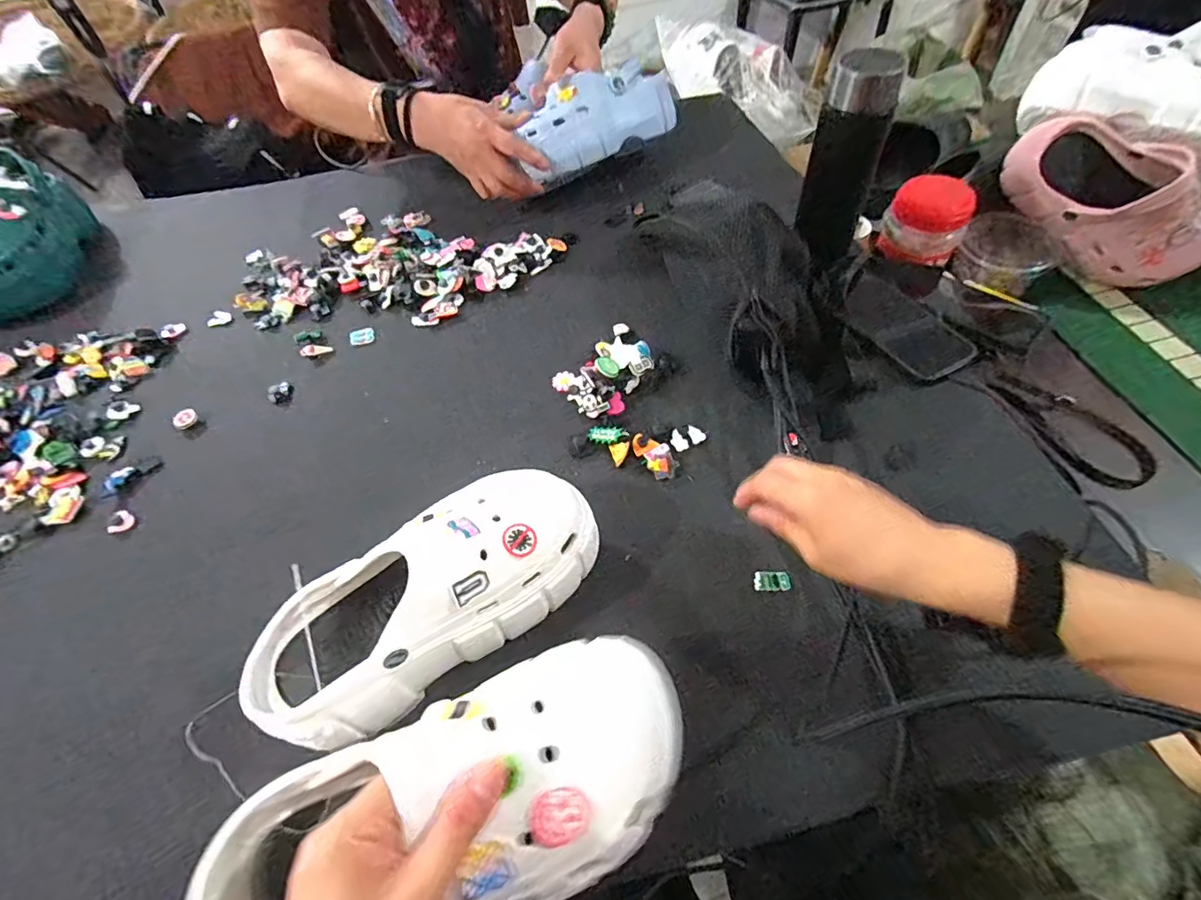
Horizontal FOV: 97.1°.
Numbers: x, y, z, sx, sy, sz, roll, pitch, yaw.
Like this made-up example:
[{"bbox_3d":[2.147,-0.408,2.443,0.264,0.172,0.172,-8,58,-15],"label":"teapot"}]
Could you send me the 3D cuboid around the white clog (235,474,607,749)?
[{"bbox_3d":[-0.113,0.094,0.372,0.232,0.100,0.098,-33,59,-17],"label":"white clog"}]

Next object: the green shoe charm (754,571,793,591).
[{"bbox_3d":[0.132,0.100,0.406,0.030,0.007,0.015,-5,55,0],"label":"green shoe charm"}]

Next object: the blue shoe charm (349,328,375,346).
[{"bbox_3d":[-0.276,-0.132,0.615,0.028,0.004,0.025,-20,56,-11],"label":"blue shoe charm"}]

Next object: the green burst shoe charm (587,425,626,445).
[{"bbox_3d":[0.005,-0.015,0.499,0.032,0.005,0.018,10,56,10],"label":"green burst shoe charm"}]

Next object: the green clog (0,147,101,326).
[{"bbox_3d":[-0.767,-0.284,0.691,0.106,0.102,0.246,-17,56,-9],"label":"green clog"}]

